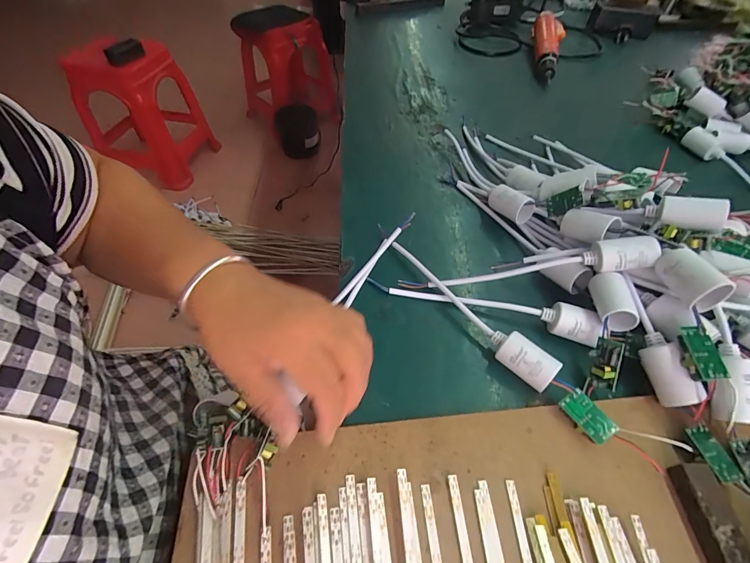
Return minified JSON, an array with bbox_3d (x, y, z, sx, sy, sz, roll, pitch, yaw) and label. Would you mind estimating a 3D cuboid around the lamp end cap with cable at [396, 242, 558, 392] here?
[{"bbox_3d":[0.074,0.022,0.316,0.023,0.030,0.182,-31,58,-24],"label":"lamp end cap with cable"}]

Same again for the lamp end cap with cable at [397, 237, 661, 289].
[{"bbox_3d":[0.130,-0.011,0.325,0.208,0.031,0.027,-8,49,16],"label":"lamp end cap with cable"}]

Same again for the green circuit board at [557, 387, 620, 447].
[{"bbox_3d":[0.153,0.099,0.261,0.021,0.018,0.035,-26,56,-21],"label":"green circuit board"}]

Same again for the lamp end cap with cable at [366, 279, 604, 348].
[{"bbox_3d":[0.091,0.018,0.321,0.197,0.027,0.024,14,52,10],"label":"lamp end cap with cable"}]

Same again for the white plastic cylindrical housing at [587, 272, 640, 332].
[{"bbox_3d":[0.197,0.016,0.296,0.027,0.027,0.043,8,51,5],"label":"white plastic cylindrical housing"}]

